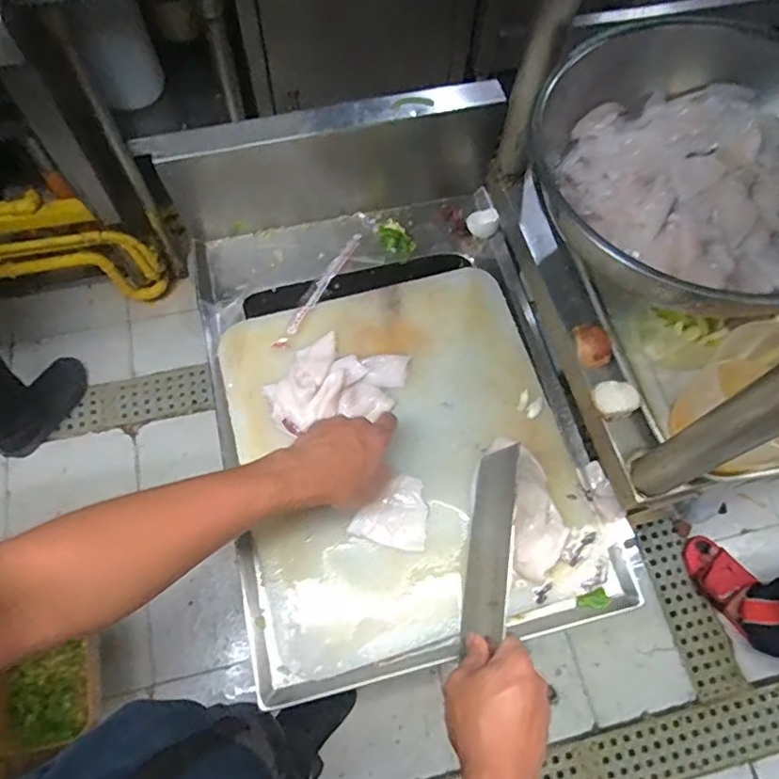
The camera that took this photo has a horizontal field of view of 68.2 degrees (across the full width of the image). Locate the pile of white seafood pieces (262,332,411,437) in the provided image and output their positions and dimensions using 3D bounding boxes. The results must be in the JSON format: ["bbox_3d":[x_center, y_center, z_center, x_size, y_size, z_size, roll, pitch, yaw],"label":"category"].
[{"bbox_3d":[-0.057,-0.006,0.638,0.117,0.025,0.143,35,70,12],"label":"pile of white seafood pieces"}]

